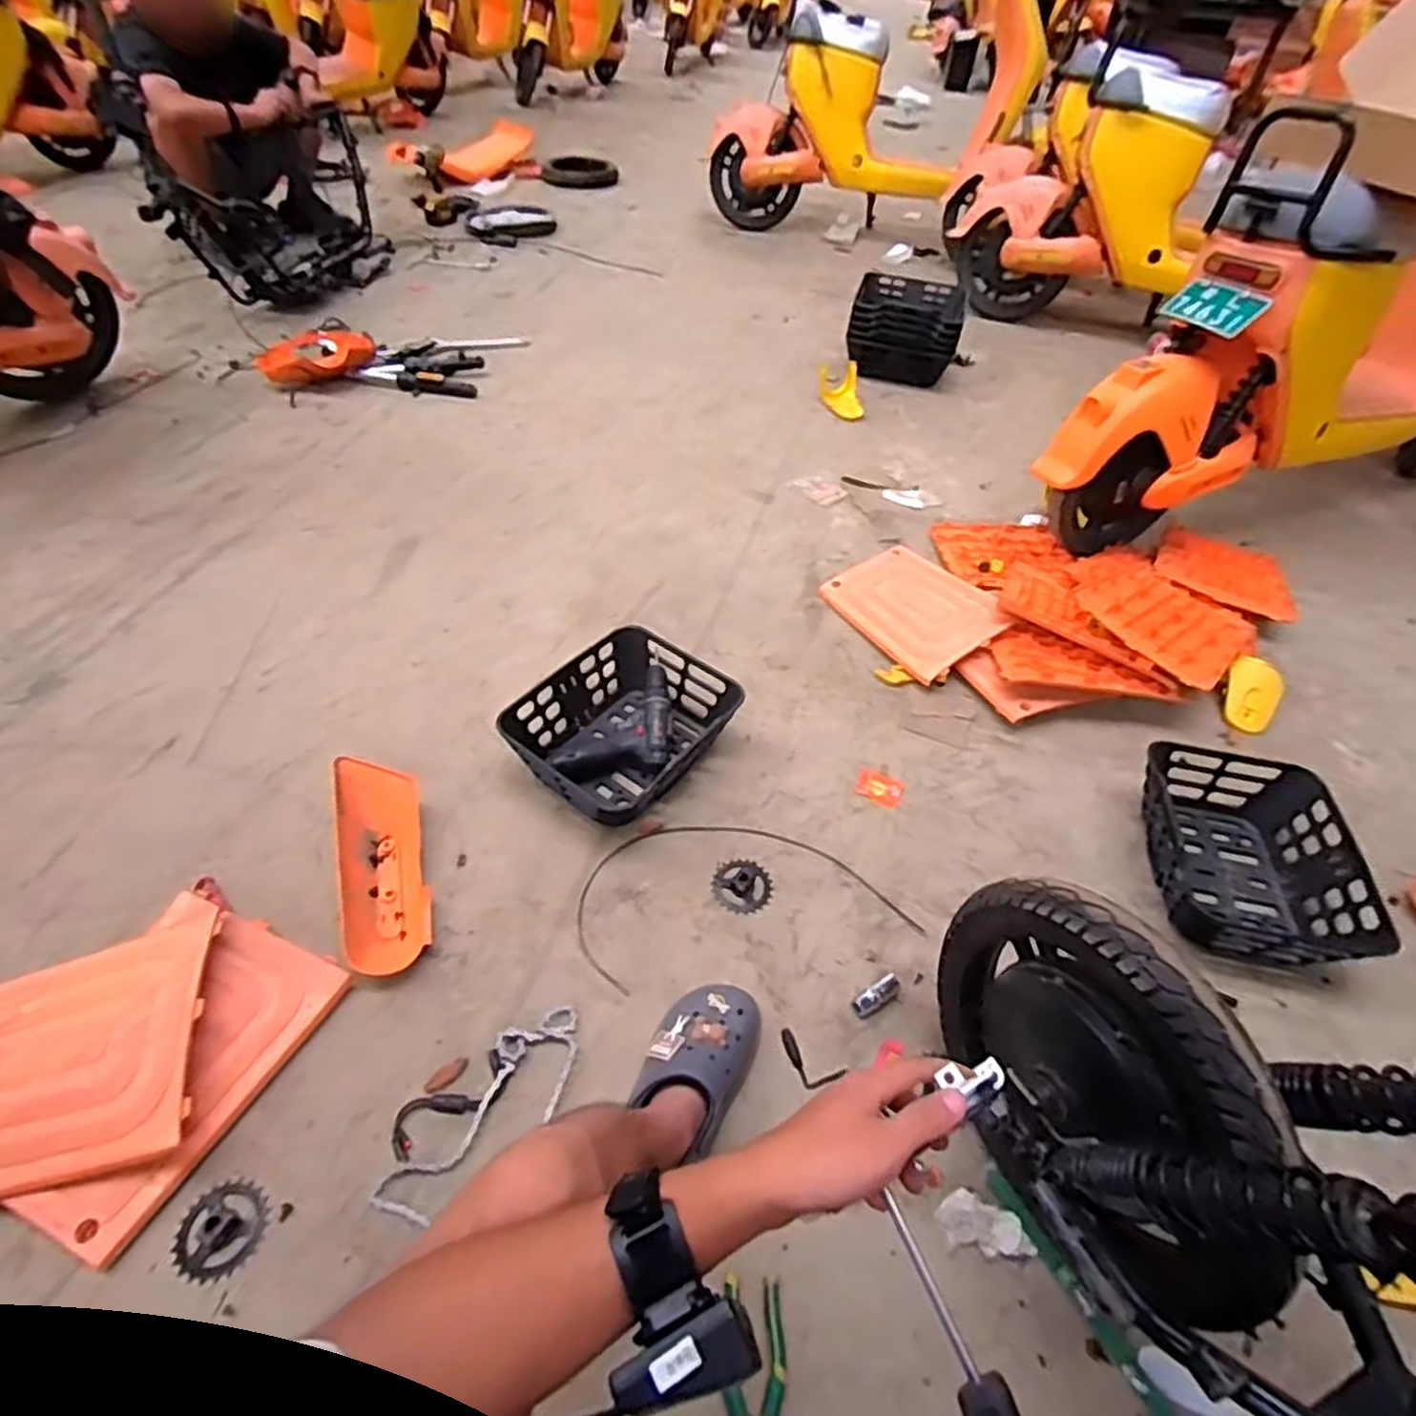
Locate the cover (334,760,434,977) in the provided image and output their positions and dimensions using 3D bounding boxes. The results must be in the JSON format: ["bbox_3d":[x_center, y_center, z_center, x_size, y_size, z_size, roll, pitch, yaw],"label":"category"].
[{"bbox_3d":[-0.454,0.210,1.040,0.116,0.060,0.321,-12,50,-15],"label":"cover"}]

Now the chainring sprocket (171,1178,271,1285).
[{"bbox_3d":[-0.499,0.536,0.774,0.083,0.010,0.086,7,48,2],"label":"chainring sprocket"}]

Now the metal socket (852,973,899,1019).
[{"bbox_3d":[0.219,0.371,0.974,0.071,0.019,0.023,-24,54,-24],"label":"metal socket"}]

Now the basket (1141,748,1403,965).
[{"bbox_3d":[0.792,0.205,1.115,0.284,0.113,0.325,13,48,7],"label":"basket"}]

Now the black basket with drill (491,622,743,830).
[{"bbox_3d":[-0.128,0.028,1.200,0.271,0.122,0.320,29,52,20],"label":"black basket with drill"}]

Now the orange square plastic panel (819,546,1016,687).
[{"bbox_3d":[0.399,-0.198,1.462,0.246,0.016,0.310,-32,53,-19],"label":"orange square plastic panel"}]

